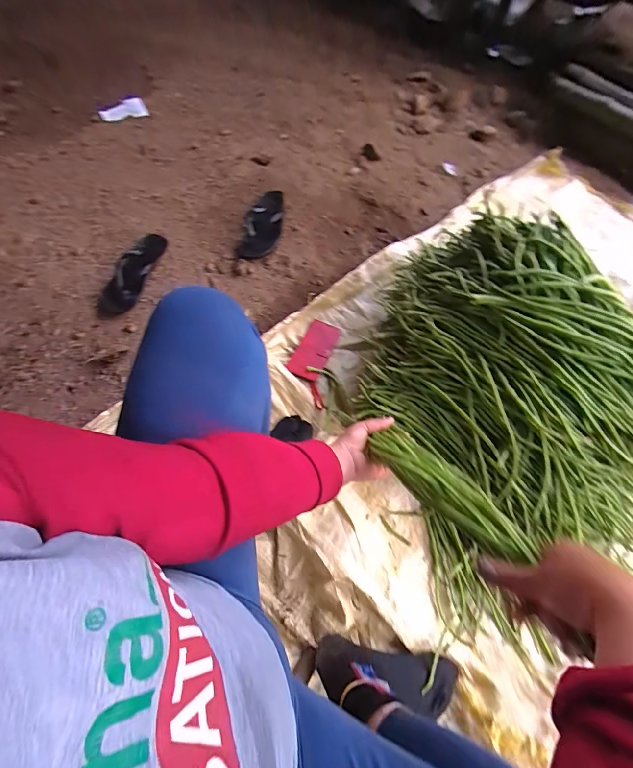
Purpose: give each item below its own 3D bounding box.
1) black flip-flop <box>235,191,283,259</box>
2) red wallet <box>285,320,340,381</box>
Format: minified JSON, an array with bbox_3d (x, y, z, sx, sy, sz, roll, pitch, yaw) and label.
[{"bbox_3d":[-0.150,-0.463,0.977,0.112,0.045,0.268,11,67,8],"label":"black flip-flop"},{"bbox_3d":[-0.005,-0.085,0.832,0.081,0.012,0.166,26,64,7],"label":"red wallet"}]

